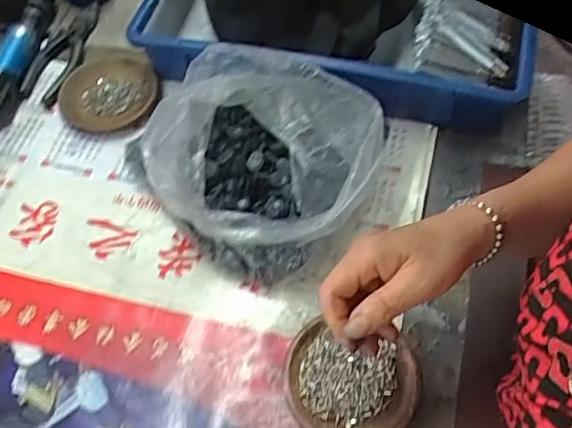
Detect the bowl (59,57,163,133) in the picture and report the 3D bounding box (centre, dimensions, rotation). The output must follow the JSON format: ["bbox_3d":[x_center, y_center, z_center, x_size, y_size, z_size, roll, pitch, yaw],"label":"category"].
[{"bbox_3d":[-0.212,-0.149,0.700,0.109,0.038,0.102,-2,59,3],"label":"bowl"}]

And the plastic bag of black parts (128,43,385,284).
[{"bbox_3d":[-0.021,-0.050,0.575,0.198,0.129,0.198,29,66,20],"label":"plastic bag of black parts"}]

